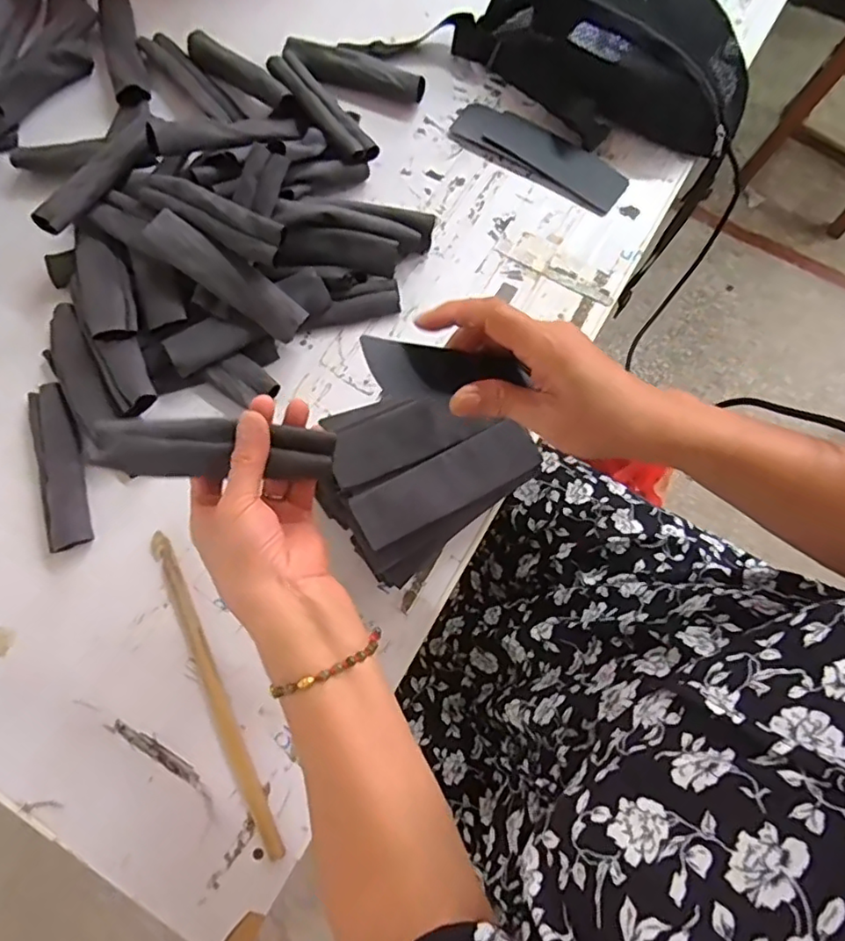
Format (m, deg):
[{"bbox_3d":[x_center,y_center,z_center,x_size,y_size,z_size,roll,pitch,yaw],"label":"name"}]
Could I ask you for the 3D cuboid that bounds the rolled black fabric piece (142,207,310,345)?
[{"bbox_3d":[-0.170,-0.170,0.518,0.147,0.018,0.036,36,78,-10],"label":"rolled black fabric piece"}]

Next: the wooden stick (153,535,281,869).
[{"bbox_3d":[-0.169,0.174,0.474,0.019,0.007,0.265,-26,76,-6],"label":"wooden stick"}]

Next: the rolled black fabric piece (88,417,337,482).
[{"bbox_3d":[-0.128,-0.015,0.369,0.142,0.014,0.033,1,75,-9],"label":"rolled black fabric piece"}]

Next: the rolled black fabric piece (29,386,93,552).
[{"bbox_3d":[-0.316,-0.005,0.514,0.046,0.012,0.147,-18,76,-4],"label":"rolled black fabric piece"}]

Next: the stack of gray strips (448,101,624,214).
[{"bbox_3d":[0.118,-0.323,0.601,0.185,0.011,0.060,32,78,9],"label":"stack of gray strips"}]

